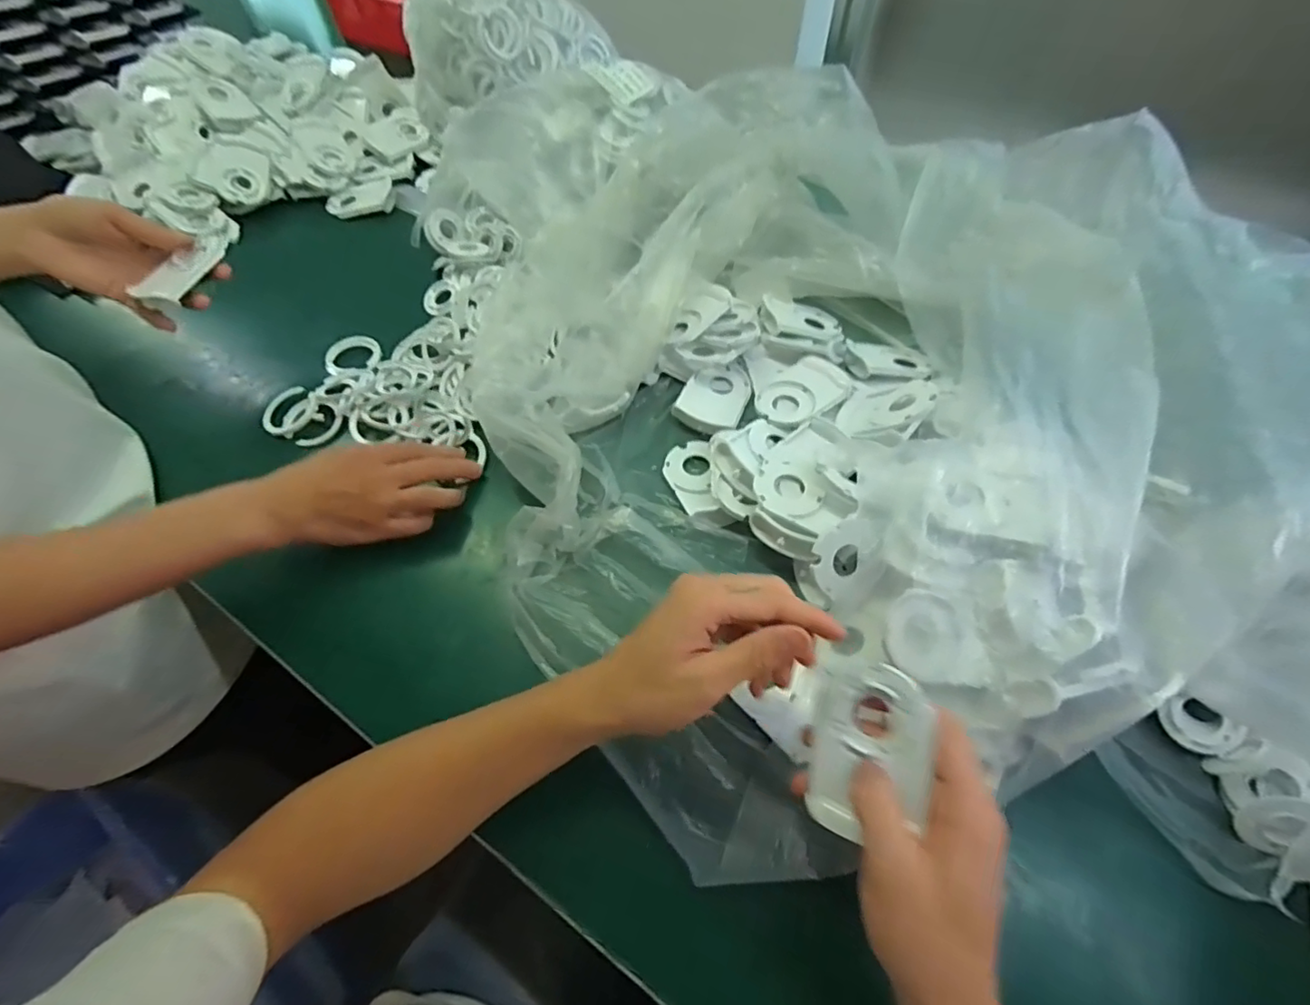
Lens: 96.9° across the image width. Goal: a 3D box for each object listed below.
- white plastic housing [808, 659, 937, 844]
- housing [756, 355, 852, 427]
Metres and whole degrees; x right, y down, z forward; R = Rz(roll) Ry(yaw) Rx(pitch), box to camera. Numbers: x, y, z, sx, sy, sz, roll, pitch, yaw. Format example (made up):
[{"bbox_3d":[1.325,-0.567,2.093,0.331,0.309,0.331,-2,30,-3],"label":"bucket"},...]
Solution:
[{"bbox_3d":[0.105,0.124,0.287,0.054,0.009,0.083,9,83,35],"label":"white plastic housing"},{"bbox_3d":[0.129,-0.099,0.517,0.083,0.010,0.060,-39,64,-21],"label":"housing"}]

